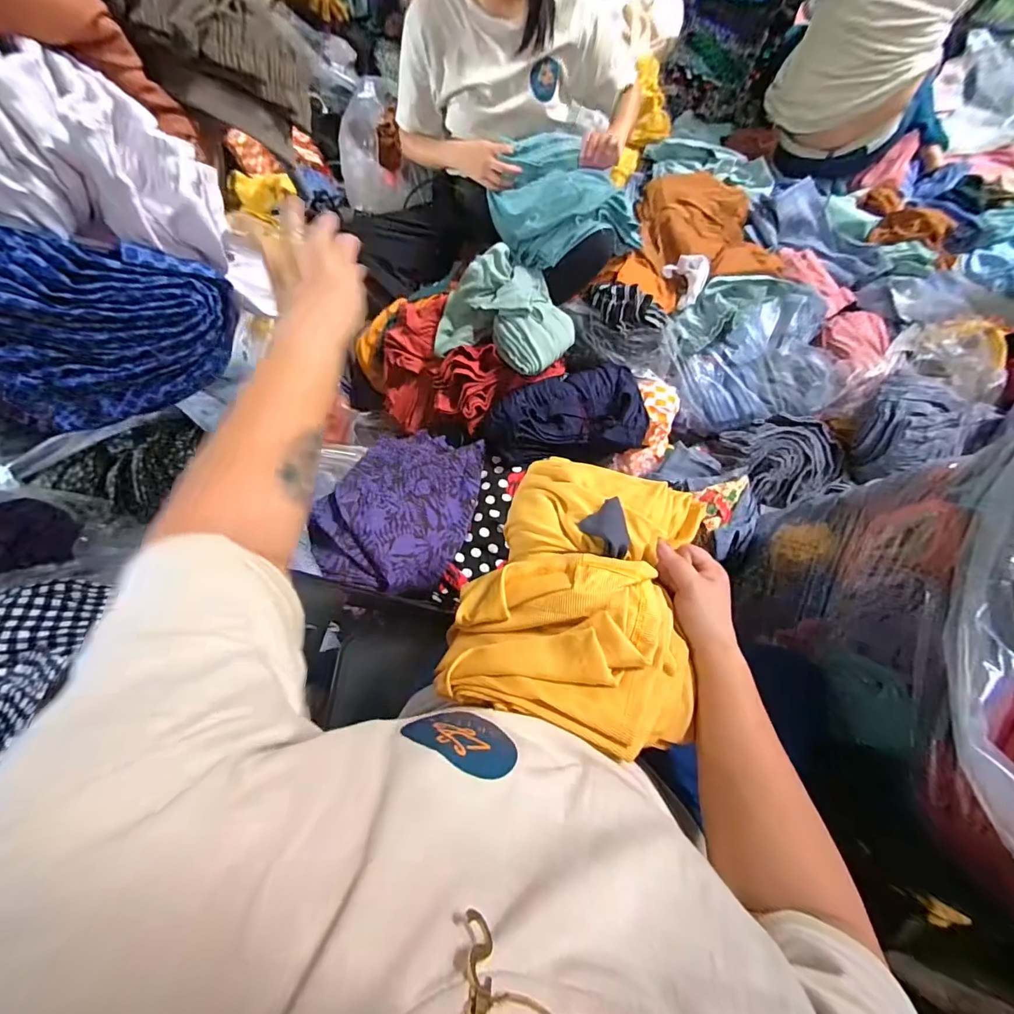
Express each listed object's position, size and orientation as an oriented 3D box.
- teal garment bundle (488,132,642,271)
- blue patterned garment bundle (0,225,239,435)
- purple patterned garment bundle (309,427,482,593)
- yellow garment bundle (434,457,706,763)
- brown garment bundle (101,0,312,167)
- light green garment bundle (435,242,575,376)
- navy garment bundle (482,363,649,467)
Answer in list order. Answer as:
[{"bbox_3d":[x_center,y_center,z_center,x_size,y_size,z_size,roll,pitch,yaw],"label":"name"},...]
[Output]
[{"bbox_3d":[0.108,-0.710,1.016,0.259,0.138,0.344,-20,70,-5],"label":"teal garment bundle"},{"bbox_3d":[-0.370,-0.165,0.397,0.221,0.175,0.068,-26,71,-7],"label":"blue patterned garment bundle"},{"bbox_3d":[-0.185,-0.008,0.837,0.253,0.080,0.369,29,49,-1],"label":"purple patterned garment bundle"},{"bbox_3d":[0.081,0.089,0.471,0.227,0.130,0.303,5,48,17],"label":"yellow garment bundle"},{"bbox_3d":[-0.309,-0.491,0.430,0.167,0.203,0.152,-23,70,-6],"label":"brown garment bundle"},{"bbox_3d":[-0.003,-0.427,0.962,0.294,0.101,0.250,15,71,8],"label":"light green garment bundle"},{"bbox_3d":[0.122,-0.175,0.954,0.325,0.139,0.193,-16,70,-4],"label":"navy garment bundle"}]

